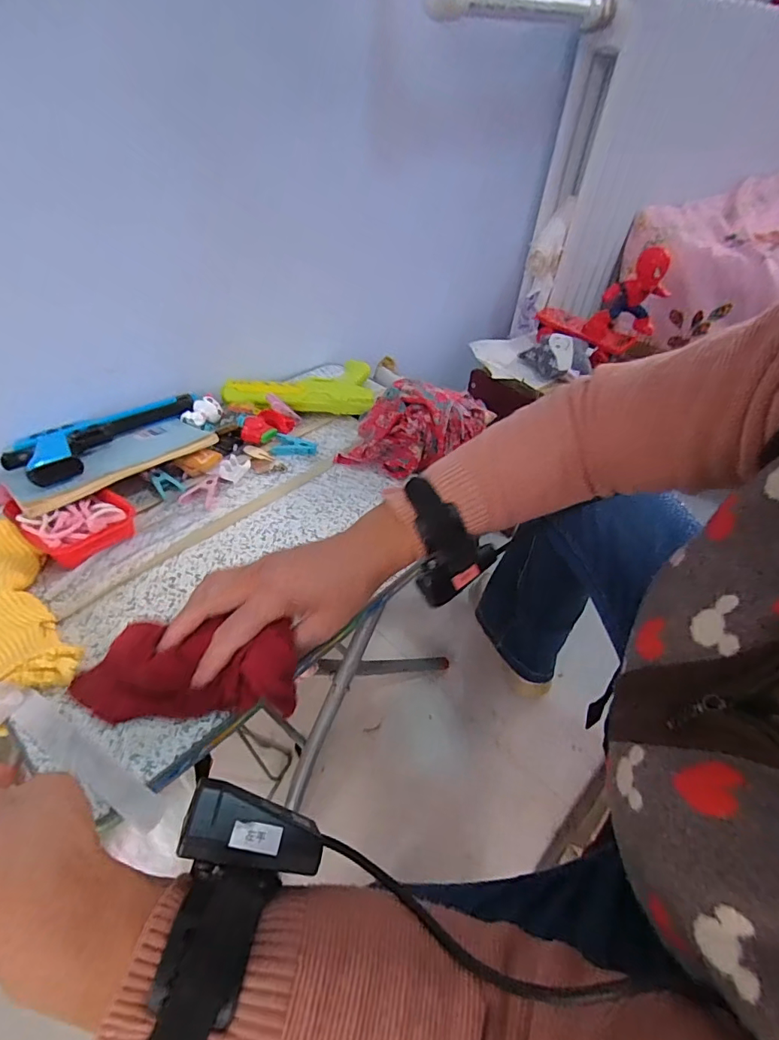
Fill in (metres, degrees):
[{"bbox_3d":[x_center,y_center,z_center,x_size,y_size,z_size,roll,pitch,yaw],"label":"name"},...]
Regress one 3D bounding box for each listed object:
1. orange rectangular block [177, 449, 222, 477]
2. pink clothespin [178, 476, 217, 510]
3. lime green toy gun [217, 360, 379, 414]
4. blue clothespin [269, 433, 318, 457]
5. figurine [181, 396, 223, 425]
[{"bbox_3d":[-0.216,-0.066,0.554,0.045,0.018,0.019,-21,51,-22],"label":"orange rectangular block"},{"bbox_3d":[-0.212,-0.030,0.539,0.038,0.008,0.044,-2,47,-6],"label":"pink clothespin"},{"bbox_3d":[-0.126,-0.197,0.691,0.199,0.038,0.101,-3,47,-7],"label":"lime green toy gun"},{"bbox_3d":[-0.122,-0.095,0.618,0.055,0.013,0.033,1,46,-3],"label":"blue clothespin"},{"bbox_3d":[-0.240,-0.138,0.617,0.048,0.024,0.029,-30,55,-29],"label":"figurine"}]

